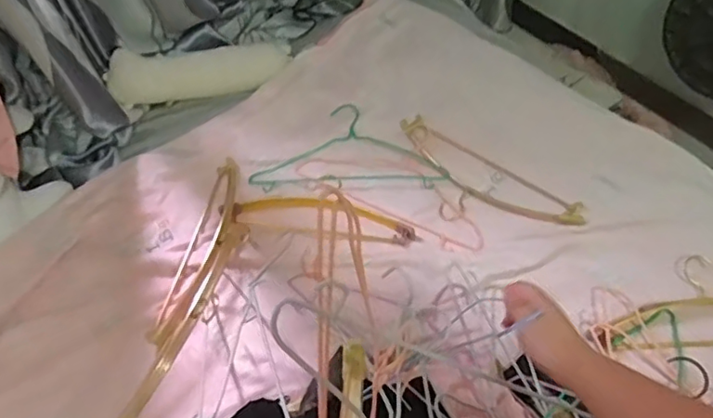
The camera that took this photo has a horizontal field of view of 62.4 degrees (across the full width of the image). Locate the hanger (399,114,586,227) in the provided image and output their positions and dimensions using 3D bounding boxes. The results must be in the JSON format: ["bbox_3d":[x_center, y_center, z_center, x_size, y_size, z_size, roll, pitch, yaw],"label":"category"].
[{"bbox_3d":[0.219,-0.041,1.107,0.396,0.033,0.165,33,70,25],"label":"hanger"}]

